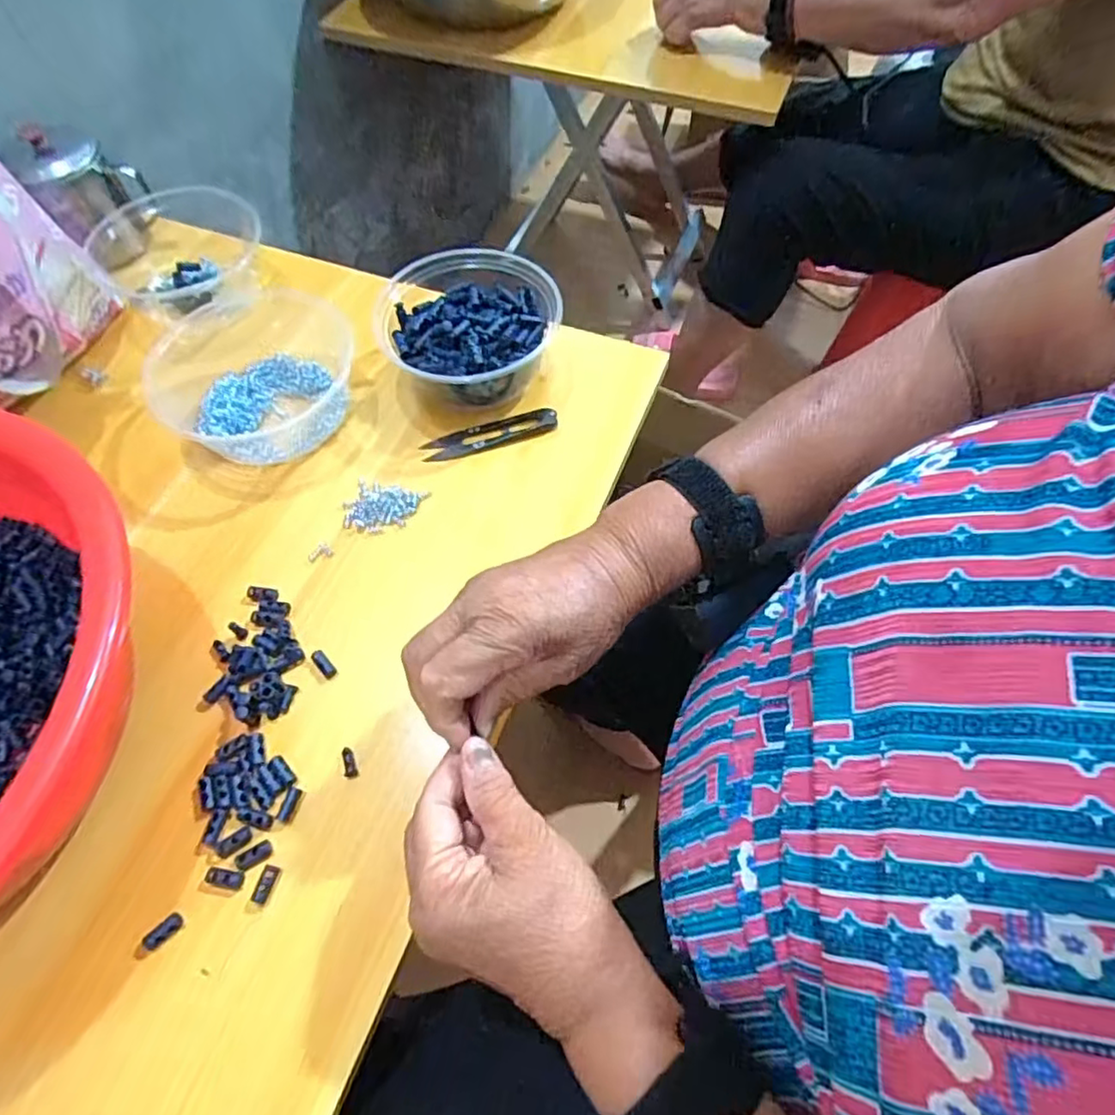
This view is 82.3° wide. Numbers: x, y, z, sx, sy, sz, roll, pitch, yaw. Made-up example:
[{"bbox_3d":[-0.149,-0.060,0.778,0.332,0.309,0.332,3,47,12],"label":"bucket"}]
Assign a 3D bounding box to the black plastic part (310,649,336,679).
[{"bbox_3d":[-0.145,0.066,0.396,0.008,0.004,0.020,-38,66,-19],"label":"black plastic part"}]

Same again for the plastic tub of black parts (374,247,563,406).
[{"bbox_3d":[-0.070,-0.168,0.488,0.131,0.066,0.136,0,60,1],"label":"plastic tub of black parts"}]

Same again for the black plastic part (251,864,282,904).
[{"bbox_3d":[-0.155,0.173,0.338,0.009,0.004,0.018,18,61,11],"label":"black plastic part"}]

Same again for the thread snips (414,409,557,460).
[{"bbox_3d":[-0.051,-0.094,0.482,0.102,0.008,0.022,-13,60,-7],"label":"thread snips"}]

